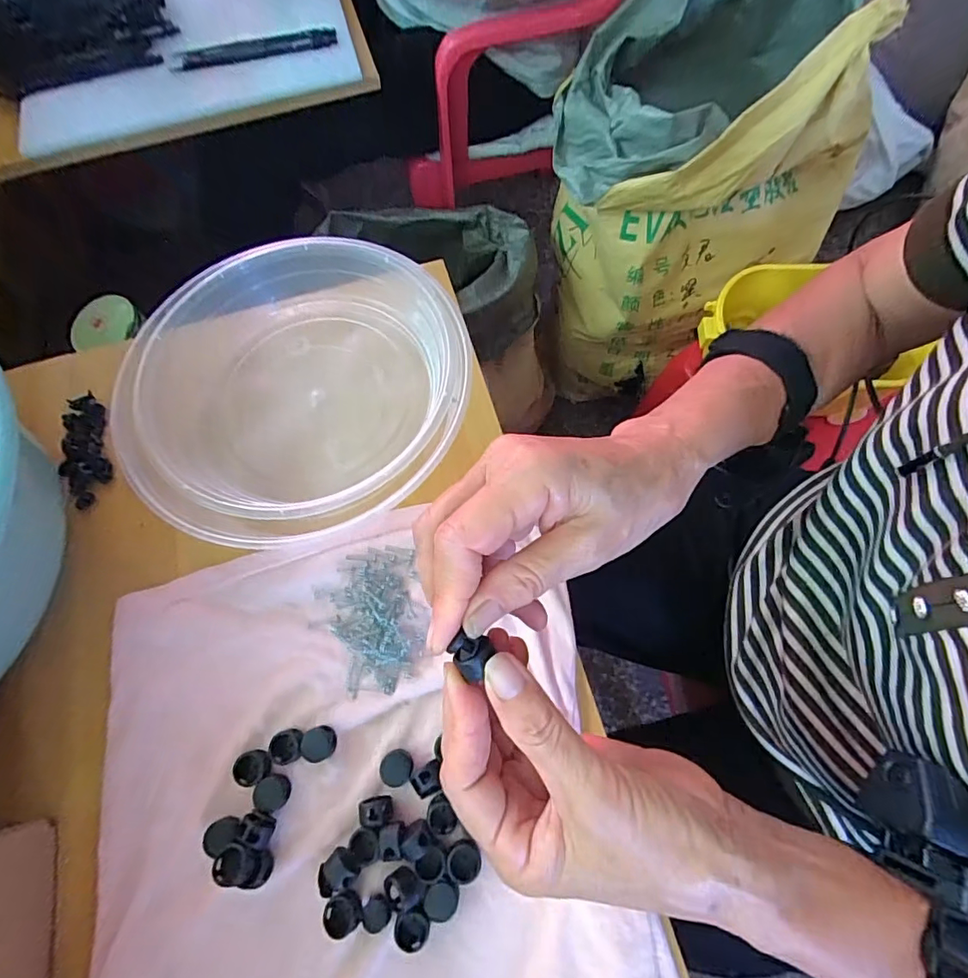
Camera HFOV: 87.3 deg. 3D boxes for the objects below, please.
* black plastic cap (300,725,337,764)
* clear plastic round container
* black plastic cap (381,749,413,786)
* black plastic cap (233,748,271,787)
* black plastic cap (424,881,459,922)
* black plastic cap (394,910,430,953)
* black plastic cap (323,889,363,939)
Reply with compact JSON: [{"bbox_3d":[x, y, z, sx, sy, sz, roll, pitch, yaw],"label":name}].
[{"bbox_3d":[-0.090,0.139,0.277,0.018,0.008,0.017,-1,68,3],"label":"black plastic cap"},{"bbox_3d":[-0.123,-0.073,0.342,0.213,0.044,0.201,-1,68,3],"label":"clear plastic round container"},{"bbox_3d":[-0.047,0.148,0.271,0.017,0.008,0.017,3,68,4],"label":"black plastic cap"},{"bbox_3d":[-0.125,0.150,0.273,0.019,0.007,0.016,-35,70,-10],"label":"black plastic cap"},{"bbox_3d":[-0.021,0.201,0.249,0.016,0.005,0.016,1,69,-2],"label":"black plastic cap"},{"bbox_3d":[-0.035,0.214,0.246,0.016,0.006,0.016,-1,68,3],"label":"black plastic cap"},{"bbox_3d":[-0.069,0.209,0.250,0.018,0.007,0.018,-1,68,3],"label":"black plastic cap"}]

